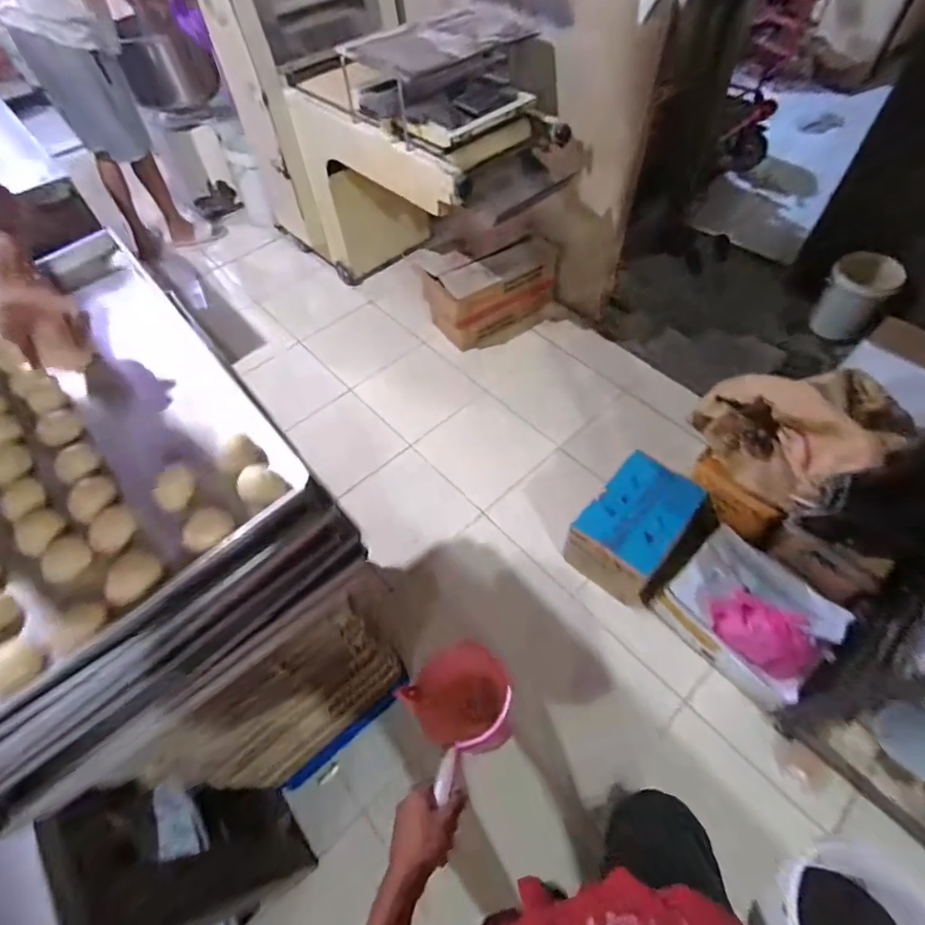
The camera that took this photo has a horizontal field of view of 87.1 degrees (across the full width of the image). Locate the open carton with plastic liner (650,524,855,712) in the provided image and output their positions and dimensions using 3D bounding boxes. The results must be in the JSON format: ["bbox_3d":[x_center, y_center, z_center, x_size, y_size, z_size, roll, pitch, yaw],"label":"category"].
[{"bbox_3d":[0.793,0.393,1.318,0.318,0.169,0.385,-39,61,-20],"label":"open carton with plastic liner"}]

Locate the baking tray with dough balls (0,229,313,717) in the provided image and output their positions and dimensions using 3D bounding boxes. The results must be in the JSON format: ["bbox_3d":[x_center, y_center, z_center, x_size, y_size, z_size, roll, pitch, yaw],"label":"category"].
[{"bbox_3d":[-0.546,-0.027,0.650,0.452,0.070,0.663,-34,60,-17],"label":"baking tray with dough balls"}]

